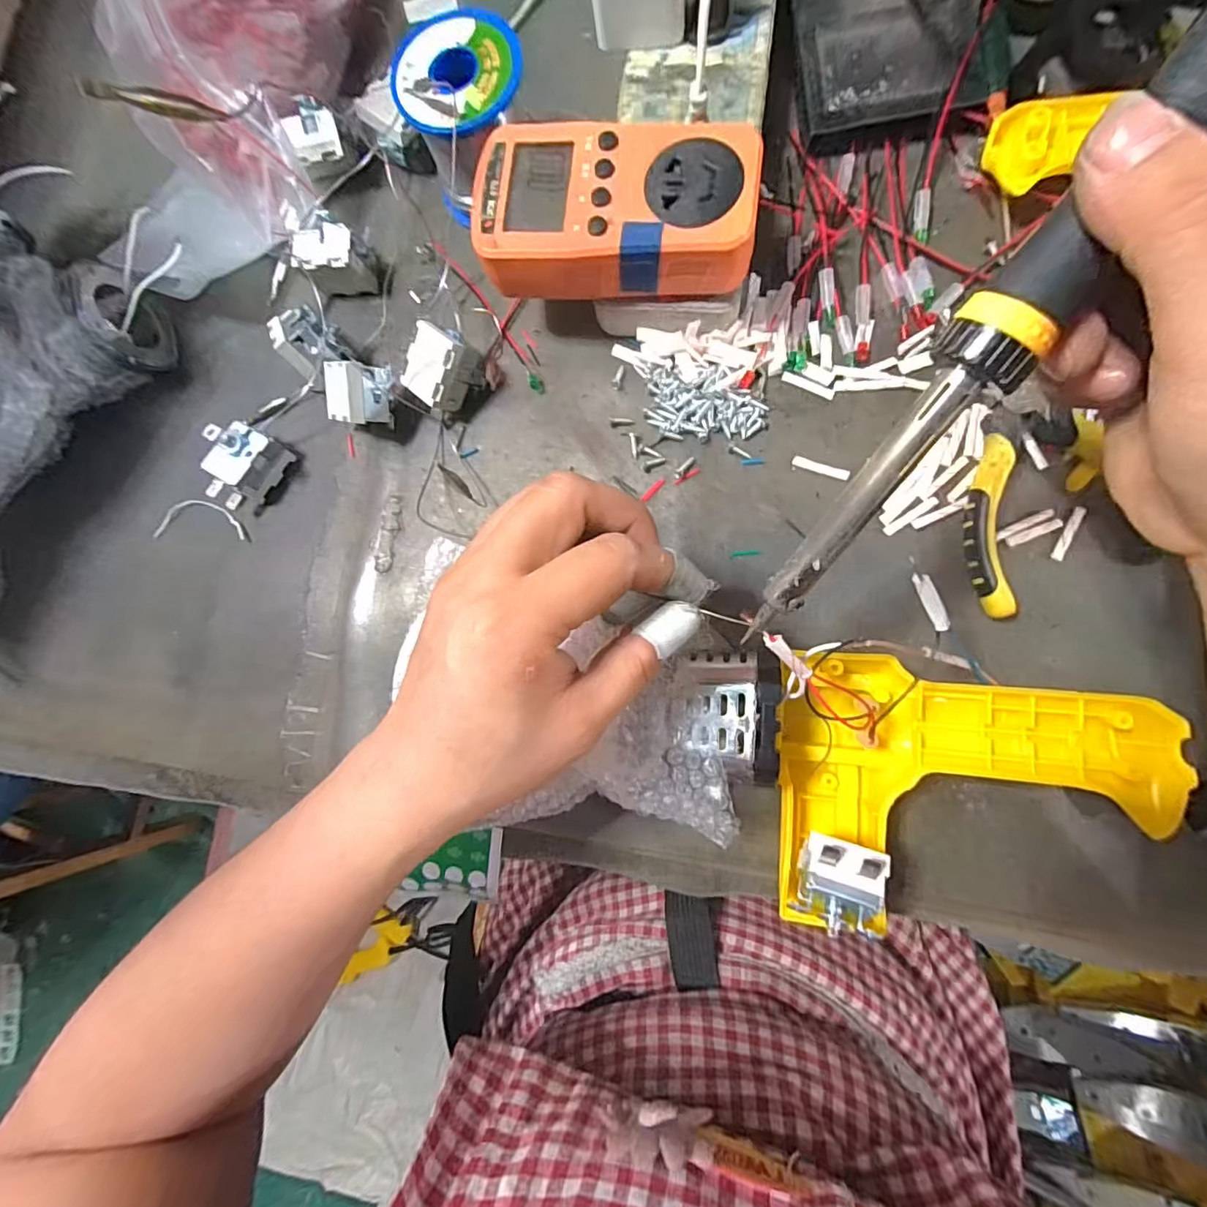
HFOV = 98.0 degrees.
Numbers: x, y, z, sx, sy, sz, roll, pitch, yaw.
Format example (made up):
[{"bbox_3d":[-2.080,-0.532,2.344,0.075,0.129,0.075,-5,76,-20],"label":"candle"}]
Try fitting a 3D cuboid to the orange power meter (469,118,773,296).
[{"bbox_3d":[0.006,-0.183,0.244,0.124,0.032,0.065,3,84,8],"label":"orange power meter"}]

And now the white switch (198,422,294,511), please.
[{"bbox_3d":[-0.210,-0.079,0.303,0.028,0.030,0.045,30,91,9],"label":"white switch"}]

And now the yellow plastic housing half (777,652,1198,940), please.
[{"bbox_3d":[0.154,0.081,0.230,0.143,0.042,0.111,2,86,8],"label":"yellow plastic housing half"}]

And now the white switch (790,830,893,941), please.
[{"bbox_3d":[0.094,0.115,0.211,0.033,0.016,0.037,15,86,9],"label":"white switch"}]

